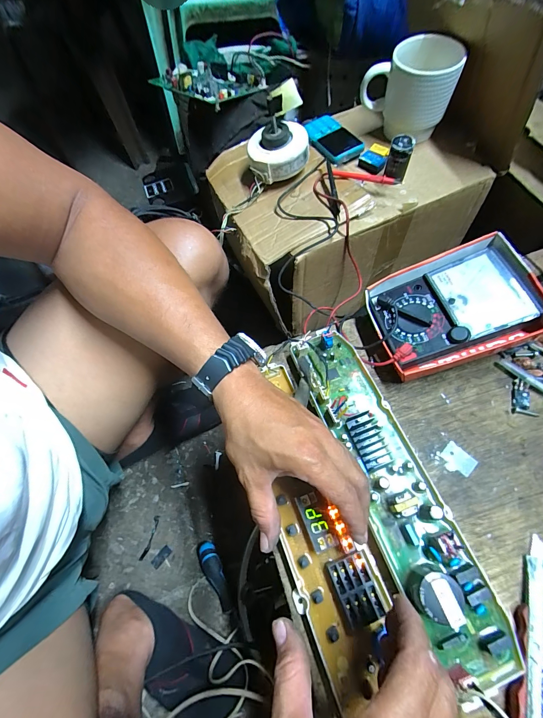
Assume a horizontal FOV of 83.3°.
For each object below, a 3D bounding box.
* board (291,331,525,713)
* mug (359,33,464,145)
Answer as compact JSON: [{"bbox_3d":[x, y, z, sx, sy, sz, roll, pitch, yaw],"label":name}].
[{"bbox_3d":[0.112,0.109,0.307,0.079,0.043,0.344,-19,64,-6],"label":"board"},{"bbox_3d":[0.201,-0.387,0.448,0.113,0.105,0.077,31,69,17],"label":"mug"}]

